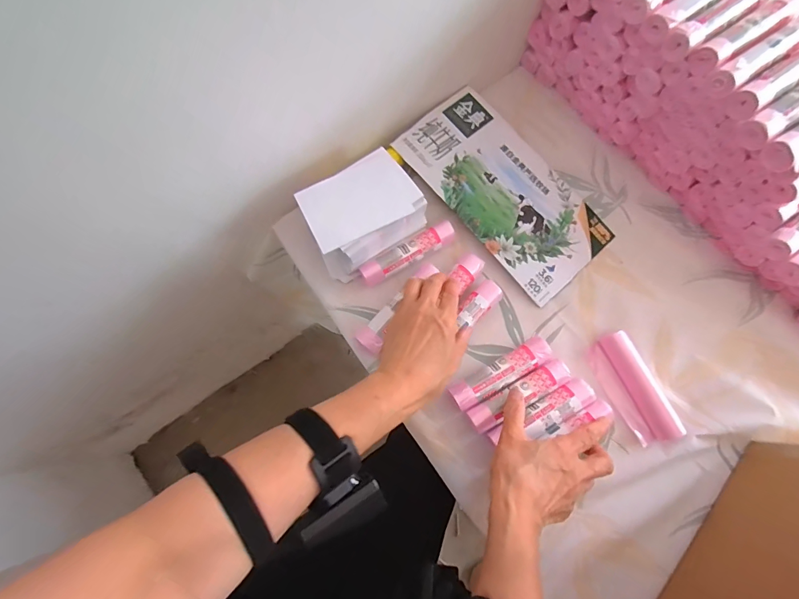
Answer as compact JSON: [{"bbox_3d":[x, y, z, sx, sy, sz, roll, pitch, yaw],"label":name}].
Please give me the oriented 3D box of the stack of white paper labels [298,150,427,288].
[{"bbox_3d":[-0.041,-0.095,0.451,0.131,0.074,0.087,-35,78,-8],"label":"stack of white paper labels"}]

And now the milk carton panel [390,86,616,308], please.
[{"bbox_3d":[0.132,-0.138,0.492,0.142,0.006,0.271,-41,84,-11],"label":"milk carton panel"}]

